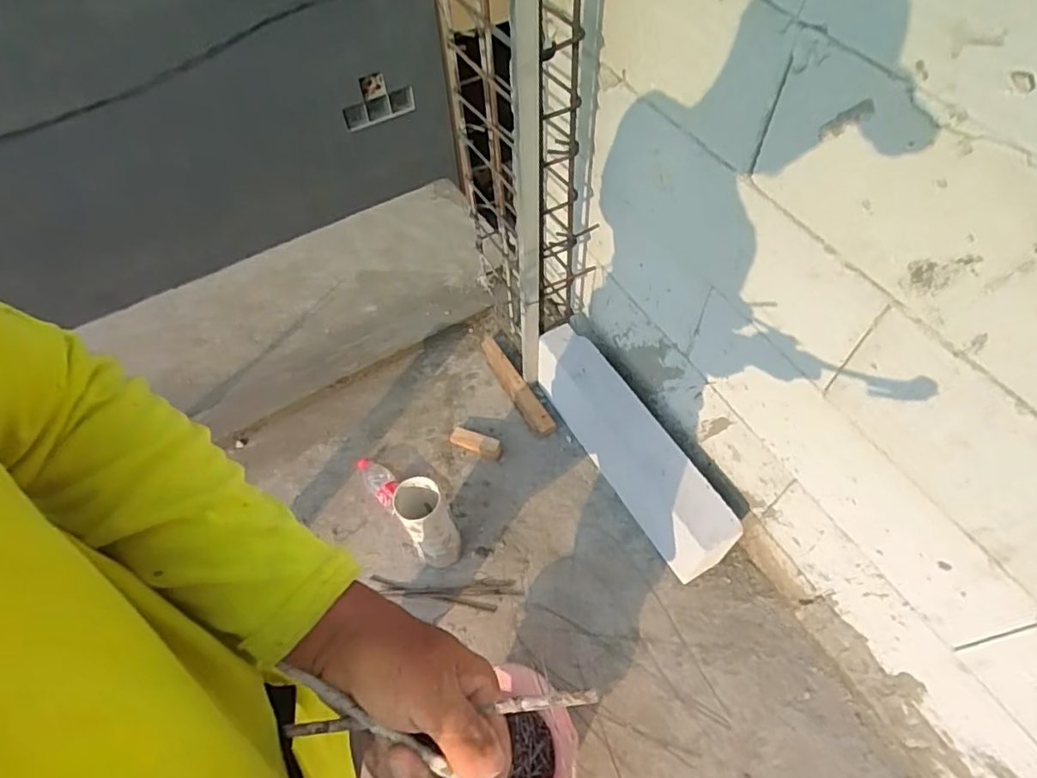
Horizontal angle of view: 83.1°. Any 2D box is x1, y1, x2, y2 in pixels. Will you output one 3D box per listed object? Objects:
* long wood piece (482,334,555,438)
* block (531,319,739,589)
[{"bbox_3d":[-0.015,-0.021,1.536,0.057,0.043,0.368,-26,58,-14],"label":"long wood piece"},{"bbox_3d":[0.239,0.127,1.323,0.119,0.218,0.605,-27,58,-15],"label":"block"}]

